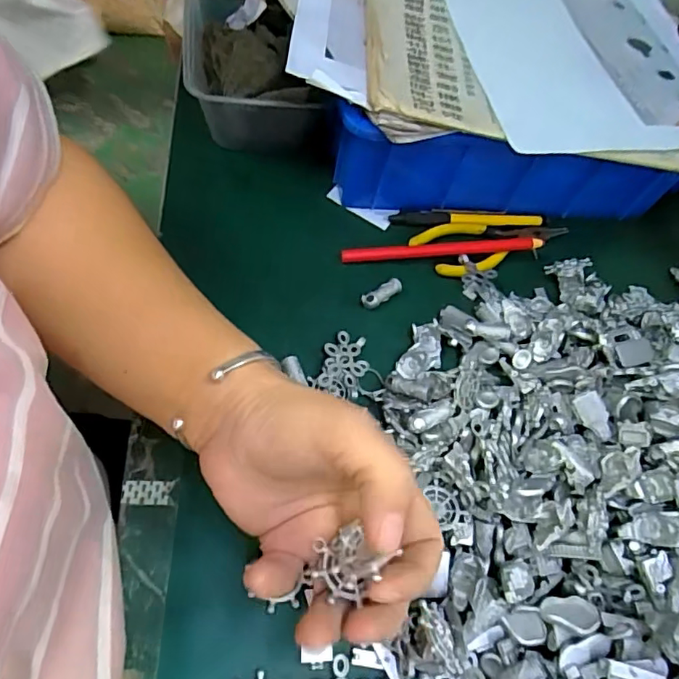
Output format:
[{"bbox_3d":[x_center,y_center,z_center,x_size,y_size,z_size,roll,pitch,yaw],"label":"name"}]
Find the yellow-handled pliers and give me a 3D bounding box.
[{"bbox_3d":[0.123,-0.076,0.422,0.137,0.017,0.046,-9,62,-16],"label":"yellow-handled pliers"}]

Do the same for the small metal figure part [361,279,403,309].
[{"bbox_3d":[0.030,-0.033,0.371,0.032,0.005,0.010,-23,67,-23],"label":"small metal figure part"}]

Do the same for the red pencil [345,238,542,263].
[{"bbox_3d":[0.080,-0.068,0.404,0.158,0.012,0.007,-3,60,-13],"label":"red pencil"}]

